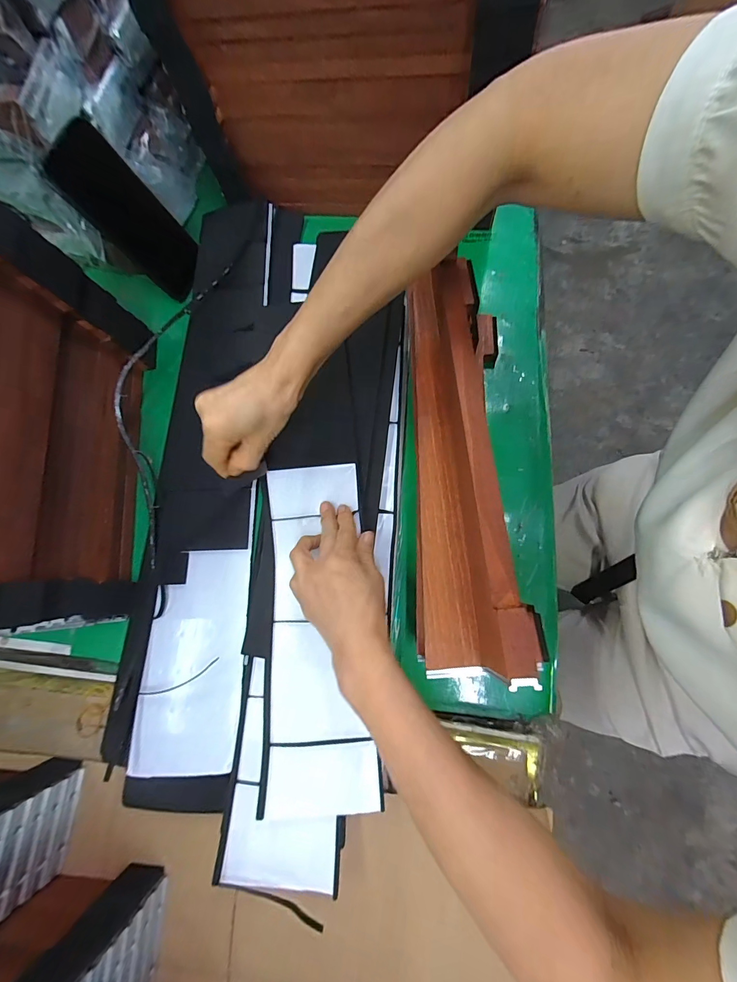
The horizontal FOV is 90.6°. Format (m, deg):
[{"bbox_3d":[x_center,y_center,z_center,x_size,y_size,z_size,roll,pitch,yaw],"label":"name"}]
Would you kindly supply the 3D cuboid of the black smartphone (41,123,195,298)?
[{"bbox_3d":[-0.266,-0.311,0.416,0.013,0.156,0.077,18,78,33],"label":"black smartphone"}]

